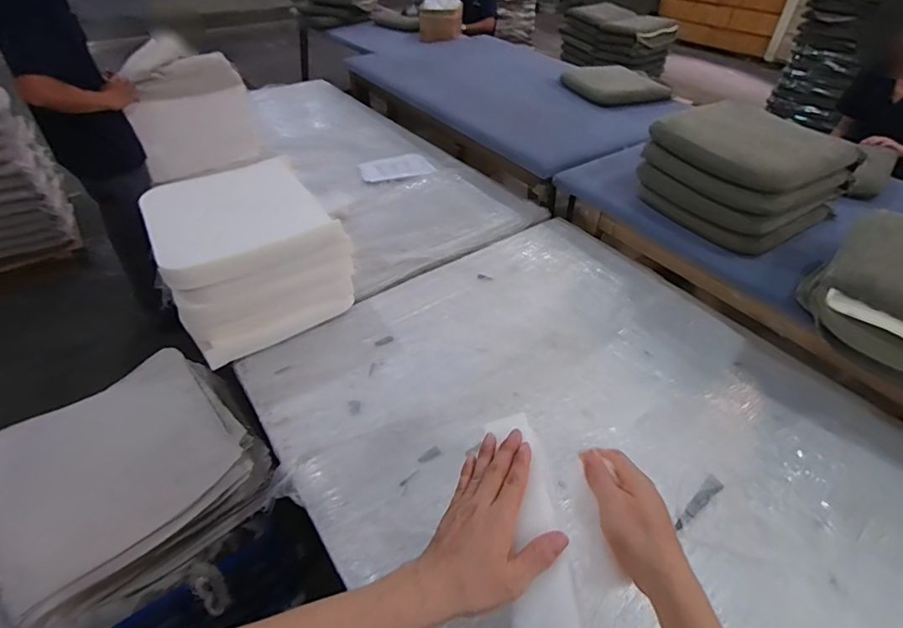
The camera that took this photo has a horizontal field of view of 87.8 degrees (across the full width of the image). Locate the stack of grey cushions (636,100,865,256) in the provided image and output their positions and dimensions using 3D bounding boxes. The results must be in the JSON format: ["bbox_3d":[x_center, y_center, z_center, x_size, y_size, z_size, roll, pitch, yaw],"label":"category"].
[{"bbox_3d":[0.893,-0.438,1.457,0.352,0.262,0.484,-29,51,-28],"label":"stack of grey cushions"}]

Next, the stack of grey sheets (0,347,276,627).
[{"bbox_3d":[-0.794,0.398,1.170,0.537,0.221,0.526,-32,52,-31],"label":"stack of grey sheets"}]

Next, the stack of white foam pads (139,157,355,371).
[{"bbox_3d":[-0.574,-0.175,1.354,0.427,0.278,0.520,-24,49,-22],"label":"stack of white foam pads"}]

